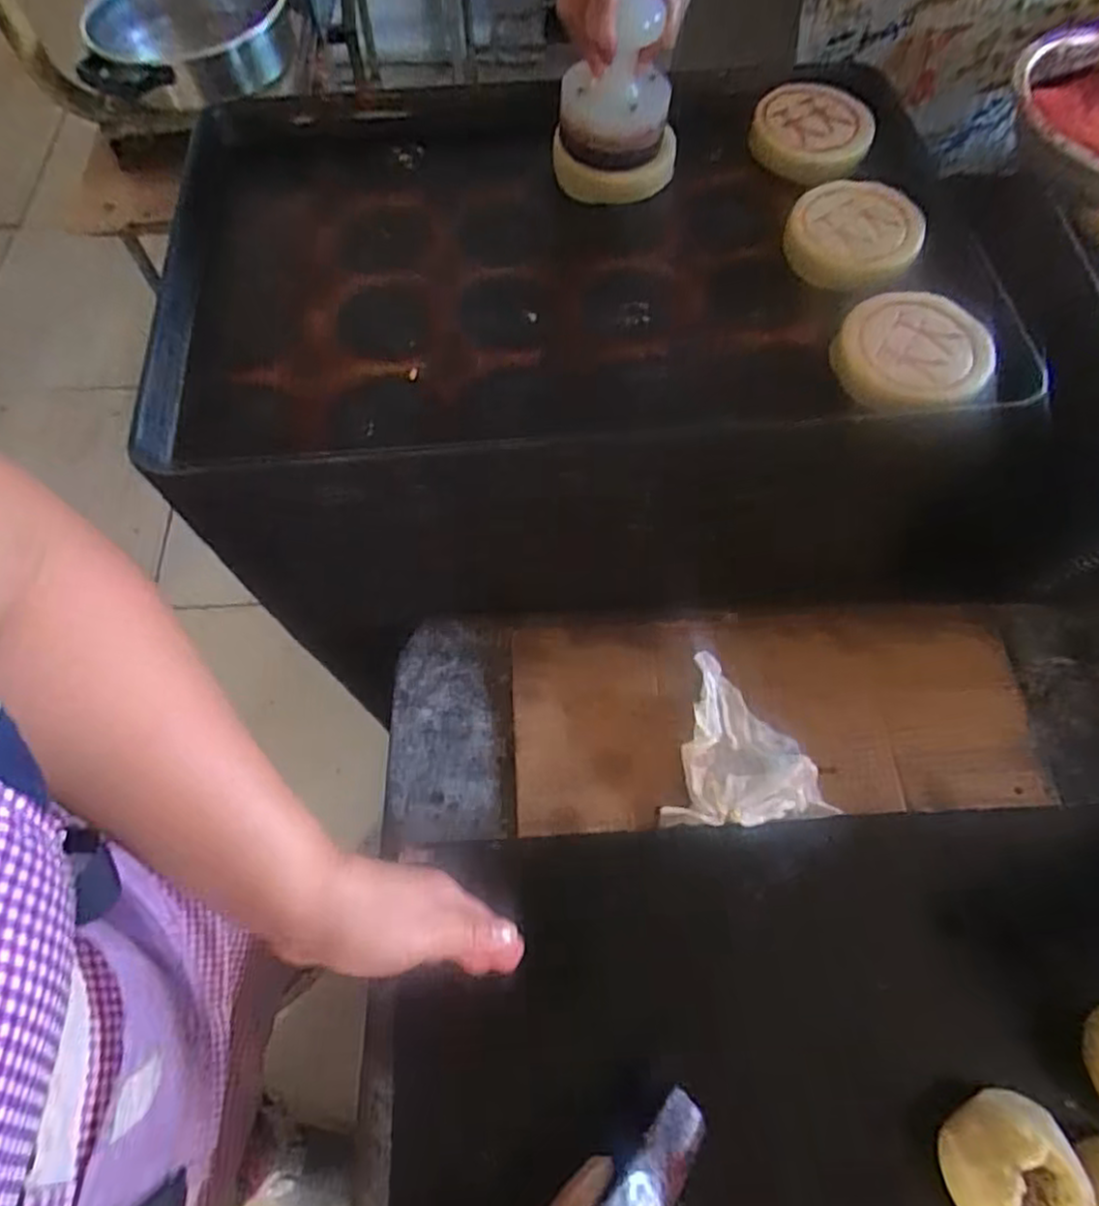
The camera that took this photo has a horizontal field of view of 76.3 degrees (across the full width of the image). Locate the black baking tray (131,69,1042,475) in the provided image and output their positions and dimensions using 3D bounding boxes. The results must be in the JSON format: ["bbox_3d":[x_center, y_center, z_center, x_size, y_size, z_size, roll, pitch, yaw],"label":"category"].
[{"bbox_3d":[0.027,-0.269,0.547,0.623,0.052,0.406,-6,66,-3],"label":"black baking tray"}]

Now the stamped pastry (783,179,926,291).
[{"bbox_3d":[0.234,-0.283,0.537,0.095,0.027,0.100,0,63,-1],"label":"stamped pastry"}]

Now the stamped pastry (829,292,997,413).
[{"bbox_3d":[0.250,-0.174,0.483,0.094,0.026,0.095,0,63,-1],"label":"stamped pastry"}]

